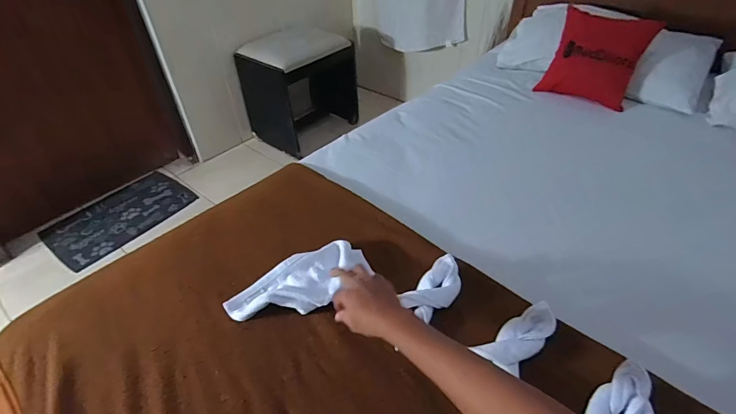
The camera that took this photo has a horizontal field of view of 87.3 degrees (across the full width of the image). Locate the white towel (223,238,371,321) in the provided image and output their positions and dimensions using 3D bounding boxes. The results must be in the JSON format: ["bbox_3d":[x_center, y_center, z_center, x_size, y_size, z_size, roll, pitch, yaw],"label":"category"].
[{"bbox_3d":[-0.114,0.131,0.662,0.244,0.034,0.110,-24,46,-18],"label":"white towel"}]

